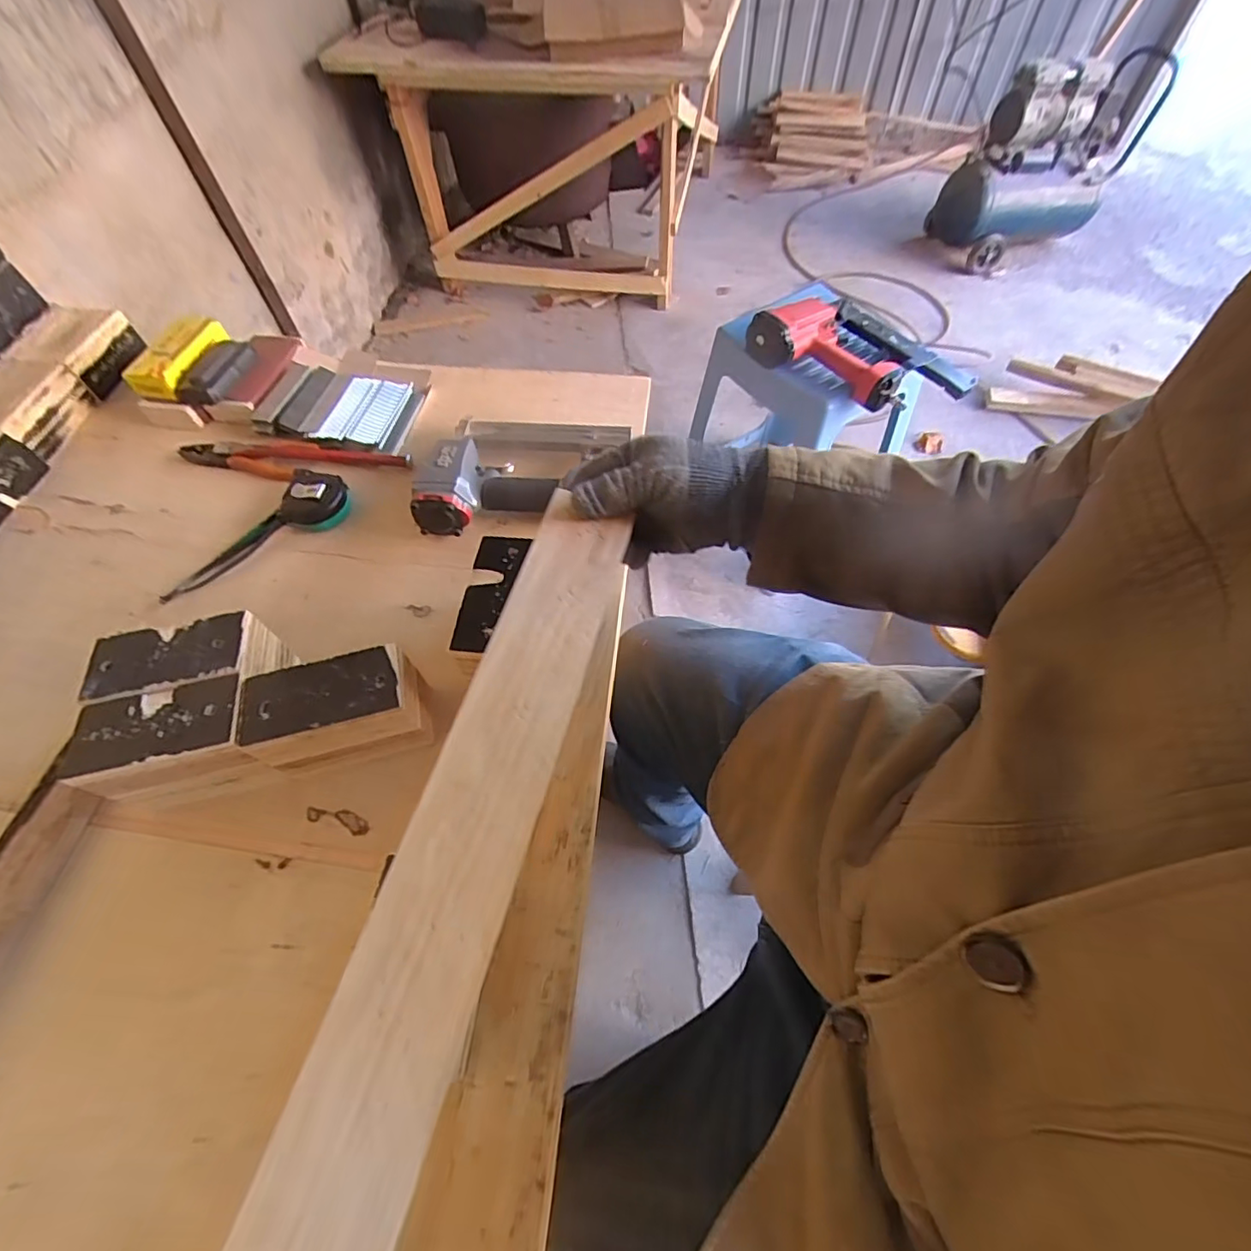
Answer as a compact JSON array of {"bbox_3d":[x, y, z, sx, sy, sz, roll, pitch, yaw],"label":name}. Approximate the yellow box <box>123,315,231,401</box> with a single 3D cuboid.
[{"bbox_3d":[-0.560,-0.340,0.707,0.064,0.028,0.127,12,60,10],"label":"yellow box"}]

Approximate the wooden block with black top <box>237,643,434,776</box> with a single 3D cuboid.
[{"bbox_3d":[-0.227,0.074,0.464,0.117,0.088,0.063,-13,59,-7],"label":"wooden block with black top"}]

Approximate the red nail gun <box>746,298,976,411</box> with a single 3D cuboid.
[{"bbox_3d":[0.413,-0.479,0.968,0.362,0.088,0.213,24,62,16],"label":"red nail gun"}]

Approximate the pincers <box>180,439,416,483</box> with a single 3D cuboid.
[{"bbox_3d":[-0.401,-0.196,0.670,0.277,0.025,0.050,4,59,3],"label":"pincers"}]

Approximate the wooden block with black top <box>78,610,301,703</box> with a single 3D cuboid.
[{"bbox_3d":[-0.362,0.045,0.484,0.123,0.089,0.062,-11,59,-4],"label":"wooden block with black top"}]

